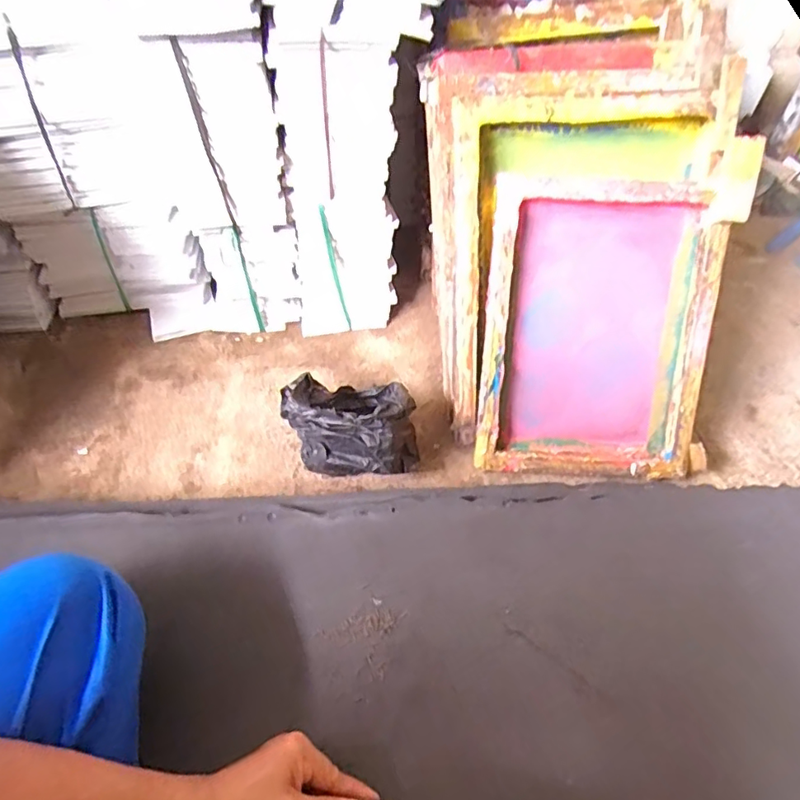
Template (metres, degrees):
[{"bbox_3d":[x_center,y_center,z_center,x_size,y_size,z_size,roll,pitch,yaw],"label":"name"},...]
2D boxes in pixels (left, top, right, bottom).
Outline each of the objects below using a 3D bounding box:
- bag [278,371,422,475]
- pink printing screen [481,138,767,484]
[{"bbox_3d":[-0.071,0.028,0.770,0.190,0.124,0.135,2,51,1],"label":"bag"},{"bbox_3d":[0.270,-0.099,0.726,0.310,0.427,0.041,1,17,2],"label":"pink printing screen"}]

